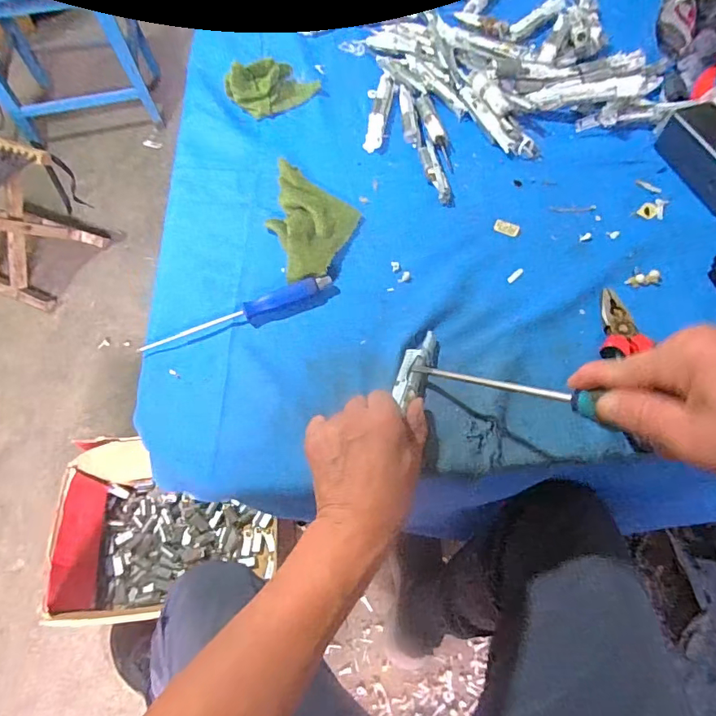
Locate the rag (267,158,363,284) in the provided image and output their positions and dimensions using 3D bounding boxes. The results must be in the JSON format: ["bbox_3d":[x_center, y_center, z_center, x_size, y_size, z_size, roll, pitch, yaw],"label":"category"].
[{"bbox_3d":[-0.050,-0.150,0.501,0.093,0.031,0.156,5,62,5],"label":"rag"}]

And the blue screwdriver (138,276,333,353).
[{"bbox_3d":[-0.115,-0.043,0.454,0.184,0.021,0.025,-17,63,-7],"label":"blue screwdriver"}]

